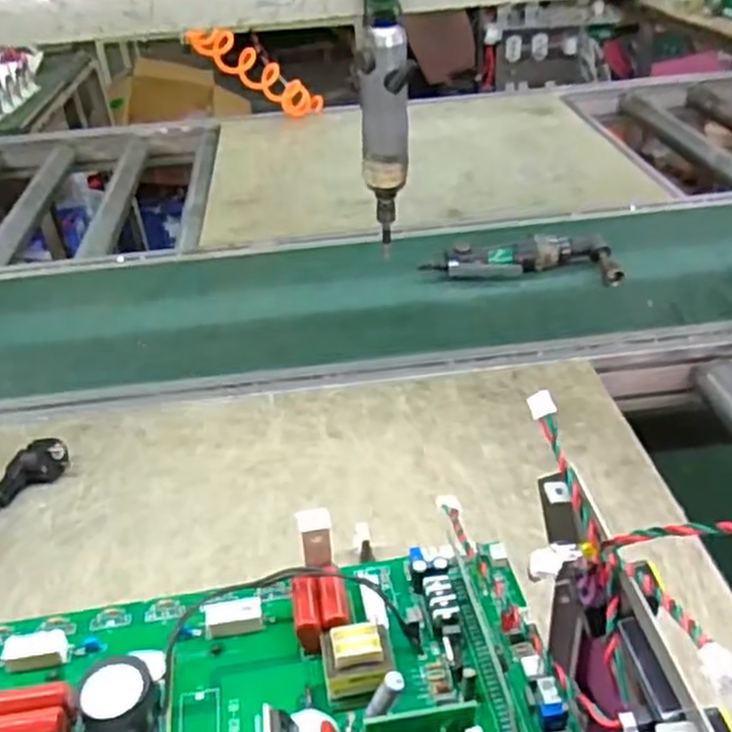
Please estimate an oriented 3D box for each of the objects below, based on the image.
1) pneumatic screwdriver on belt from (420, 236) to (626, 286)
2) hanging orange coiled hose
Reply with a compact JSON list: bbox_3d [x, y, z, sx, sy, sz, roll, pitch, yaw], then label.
[{"bbox_3d":[0.194,-0.132,0.963,0.241,0.044,0.061,3,35,11],"label":"pneumatic screwdriver on belt"},{"bbox_3d":[-0.201,-0.562,1.491,0.057,0.068,0.354,18,6,29],"label":"hanging orange coiled hose"}]

